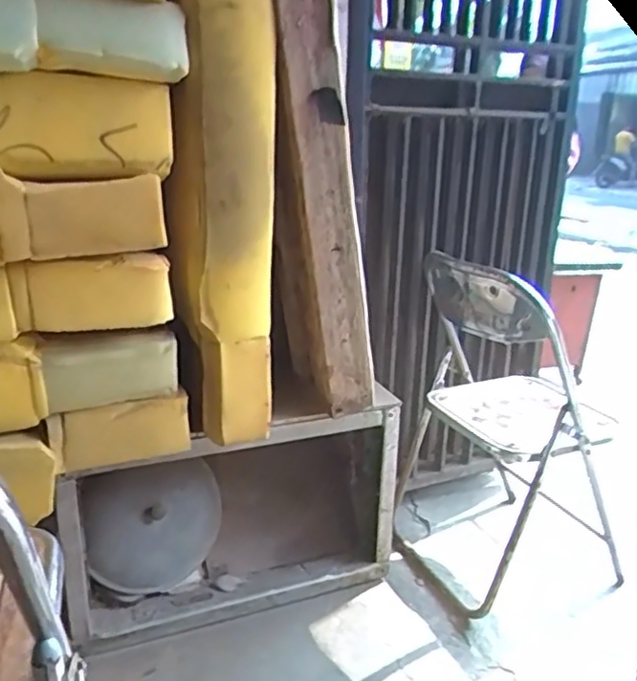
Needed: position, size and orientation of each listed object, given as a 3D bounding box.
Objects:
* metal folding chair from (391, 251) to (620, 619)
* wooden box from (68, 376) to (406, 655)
[{"bbox_3d":[0.454,0.183,1.600,0.450,0.773,0.514,-10,22,-29],"label":"metal folding chair"},{"bbox_3d":[-0.151,0.319,1.259,0.582,0.406,0.258,-10,22,-29],"label":"wooden box"}]

